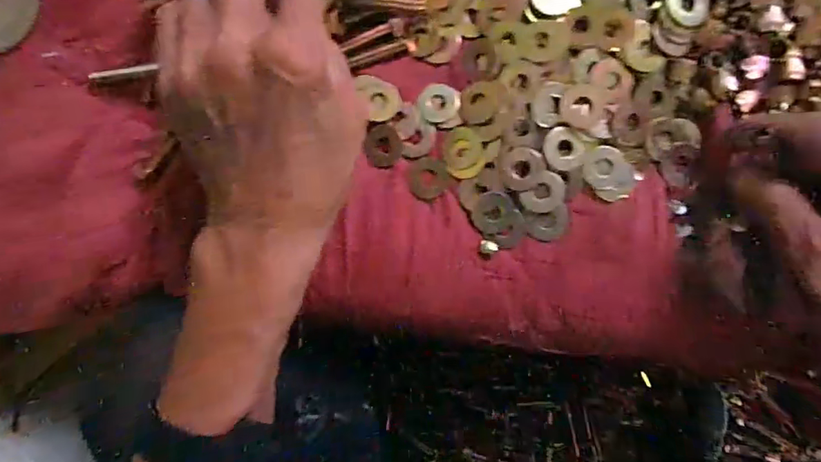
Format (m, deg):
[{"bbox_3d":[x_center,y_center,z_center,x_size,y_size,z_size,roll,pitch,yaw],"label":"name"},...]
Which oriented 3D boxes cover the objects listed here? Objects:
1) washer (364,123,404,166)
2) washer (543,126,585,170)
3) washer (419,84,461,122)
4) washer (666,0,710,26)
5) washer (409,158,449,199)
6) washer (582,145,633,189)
[{"bbox_3d":[-0.016,-0.051,0.309,0.021,0.004,0.024,-6,95,-7],"label":"washer"},{"bbox_3d":[0.089,-0.047,0.300,0.022,0.004,0.025,-13,87,3],"label":"washer"},{"bbox_3d":[0.018,-0.077,0.311,0.024,0.004,0.023,-4,88,3],"label":"washer"},{"bbox_3d":[0.153,-0.126,0.287,0.025,0.004,0.024,-11,87,3],"label":"washer"},{"bbox_3d":[0.011,-0.031,0.312,0.023,0.004,0.023,-4,88,3],"label":"washer"},{"bbox_3d":[0.114,-0.037,0.303,0.028,0.004,0.025,-9,97,2],"label":"washer"}]

